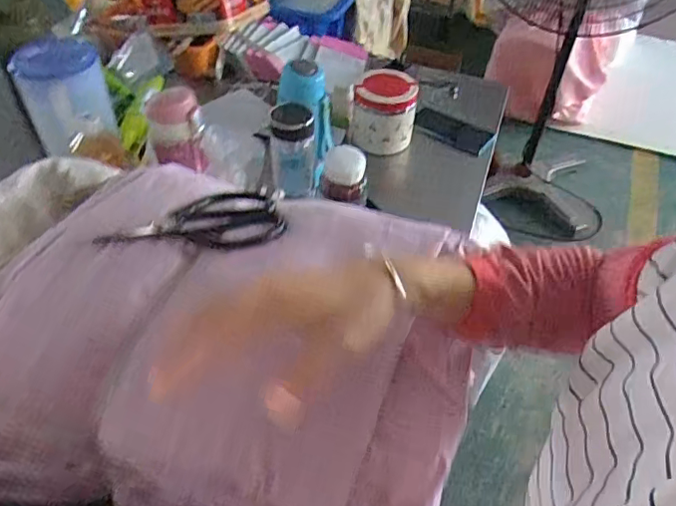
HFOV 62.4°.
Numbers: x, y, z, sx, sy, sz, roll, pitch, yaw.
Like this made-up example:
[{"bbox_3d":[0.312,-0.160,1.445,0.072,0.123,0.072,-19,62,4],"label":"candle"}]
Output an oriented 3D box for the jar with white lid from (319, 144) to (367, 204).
[{"bbox_3d":[0.009,-0.120,0.864,0.069,0.080,0.054,3,47,0],"label":"jar with white lid"}]

